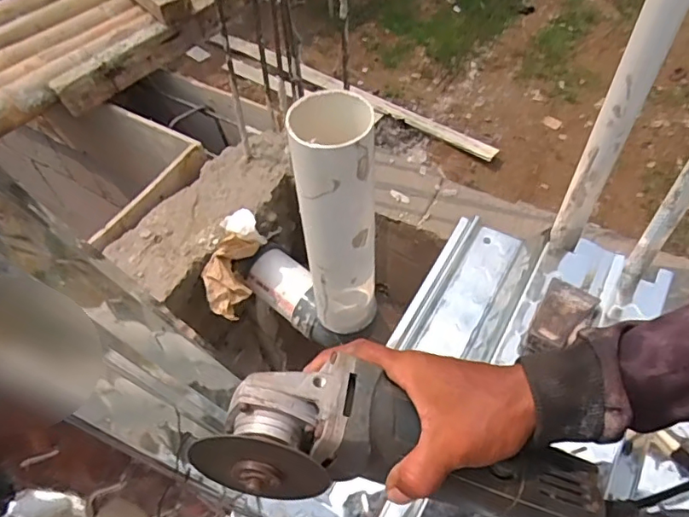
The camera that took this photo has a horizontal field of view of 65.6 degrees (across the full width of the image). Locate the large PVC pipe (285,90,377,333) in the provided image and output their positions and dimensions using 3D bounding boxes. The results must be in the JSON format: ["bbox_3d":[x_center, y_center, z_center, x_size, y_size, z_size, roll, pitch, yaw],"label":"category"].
[{"bbox_3d":[-0.006,-0.030,0.568,0.068,0.292,0.079,-9,55,-3],"label":"large PVC pipe"}]

